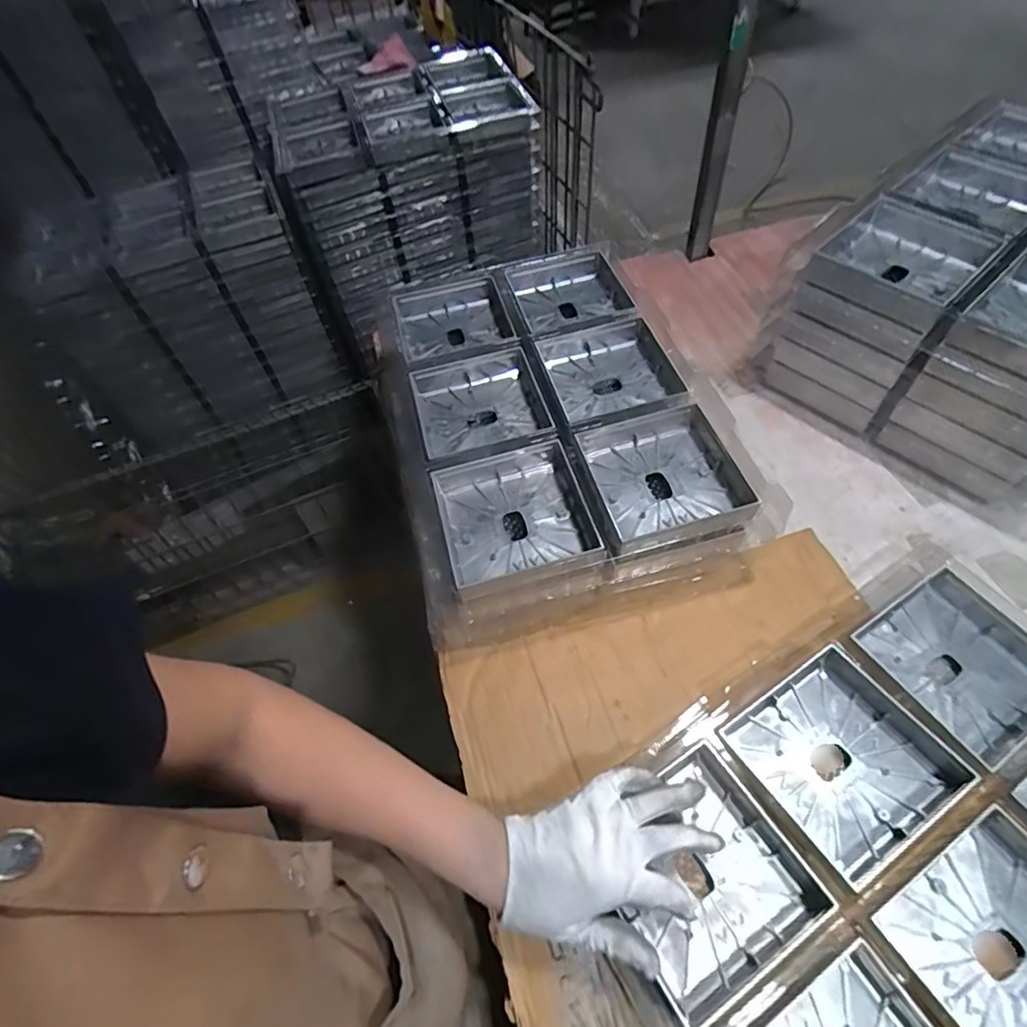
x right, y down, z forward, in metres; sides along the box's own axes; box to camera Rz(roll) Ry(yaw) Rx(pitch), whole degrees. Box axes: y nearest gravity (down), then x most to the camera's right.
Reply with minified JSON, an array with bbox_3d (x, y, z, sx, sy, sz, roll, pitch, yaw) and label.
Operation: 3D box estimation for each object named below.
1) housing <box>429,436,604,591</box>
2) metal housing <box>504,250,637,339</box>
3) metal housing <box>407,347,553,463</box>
[{"bbox_3d":[0.001,0.001,0.532,0.141,0.047,0.134,-16,56,-5],"label":"housing"},{"bbox_3d":[0.073,-0.271,0.711,0.139,0.050,0.156,-15,56,-5],"label":"metal housing"},{"bbox_3d":[-0.034,-0.115,0.611,0.139,0.046,0.144,-15,56,-5],"label":"metal housing"}]

